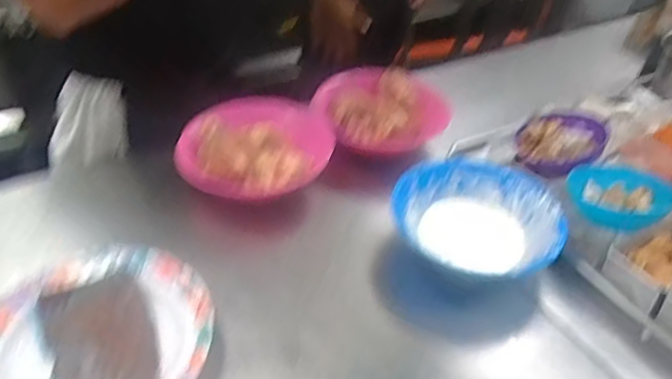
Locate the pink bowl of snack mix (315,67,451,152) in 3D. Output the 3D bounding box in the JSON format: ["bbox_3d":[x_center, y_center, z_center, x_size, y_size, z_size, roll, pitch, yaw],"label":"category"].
[{"bbox_3d":[0.069,-0.131,0.946,0.173,0.053,0.176,3,41,-2],"label":"pink bowl of snack mix"}]

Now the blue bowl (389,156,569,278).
[{"bbox_3d":[0.182,0.049,0.782,0.215,0.061,0.206,3,41,-2],"label":"blue bowl"}]

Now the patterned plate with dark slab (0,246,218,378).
[{"bbox_3d":[-0.261,0.163,0.639,0.245,0.028,0.252,3,41,-2],"label":"patterned plate with dark slab"}]

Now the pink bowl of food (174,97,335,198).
[{"bbox_3d":[-0.120,-0.068,0.873,0.199,0.065,0.200,3,41,-2],"label":"pink bowl of food"}]

